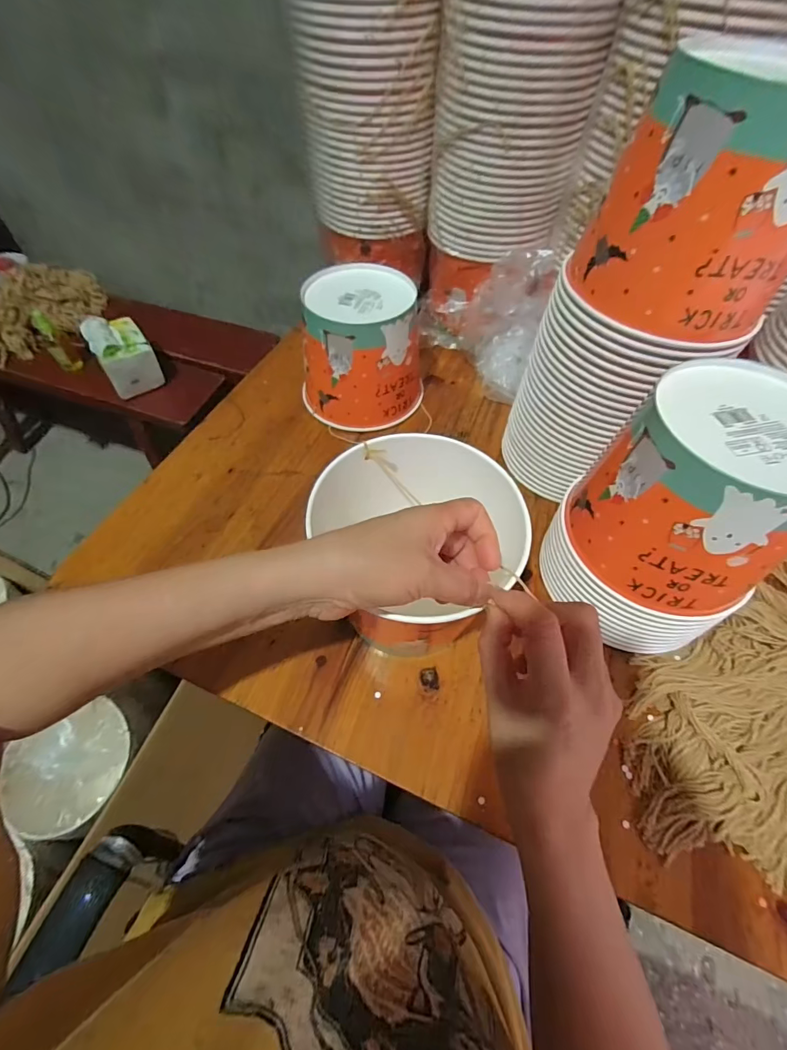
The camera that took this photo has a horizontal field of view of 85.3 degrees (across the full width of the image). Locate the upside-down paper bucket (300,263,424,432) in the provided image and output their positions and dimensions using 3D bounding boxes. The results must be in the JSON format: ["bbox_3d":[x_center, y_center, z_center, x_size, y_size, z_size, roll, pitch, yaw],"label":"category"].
[{"bbox_3d":[-0.037,-0.211,0.524,0.154,0.138,0.119,-6,57,-7],"label":"upside-down paper bucket"}]

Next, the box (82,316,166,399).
[{"bbox_3d":[-0.543,-0.342,0.865,0.098,0.112,0.113,-31,63,-21],"label":"box"}]

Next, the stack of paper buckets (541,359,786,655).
[{"bbox_3d":[0.236,-0.005,0.347,0.142,0.182,0.150,-24,61,-17],"label":"stack of paper buckets"}]

